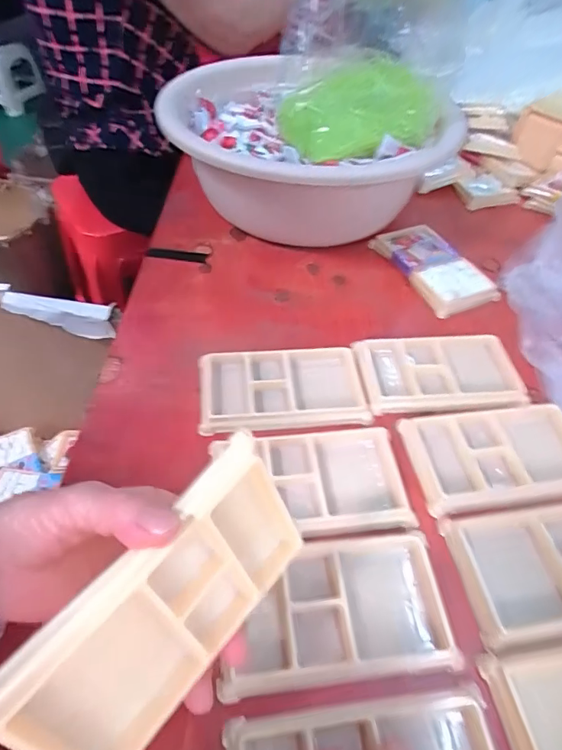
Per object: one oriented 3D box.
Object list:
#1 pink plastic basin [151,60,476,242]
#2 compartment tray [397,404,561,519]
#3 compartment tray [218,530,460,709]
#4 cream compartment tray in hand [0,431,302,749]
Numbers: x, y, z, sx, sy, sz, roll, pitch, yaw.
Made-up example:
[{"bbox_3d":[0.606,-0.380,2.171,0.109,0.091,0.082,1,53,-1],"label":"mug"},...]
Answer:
[{"bbox_3d":[0.019,-0.265,0.533,0.279,0.134,0.307,-11,50,-10],"label":"pink plastic basin"},{"bbox_3d":[0.168,0.059,0.341,0.135,0.011,0.079,-6,49,-5],"label":"compartment tray"},{"bbox_3d":[0.033,0.138,0.269,0.133,0.013,0.077,-5,49,-4],"label":"compartment tray"},{"bbox_3d":[-0.045,0.096,0.187,0.013,0.075,0.128,17,46,43],"label":"cream compartment tray in hand"}]

